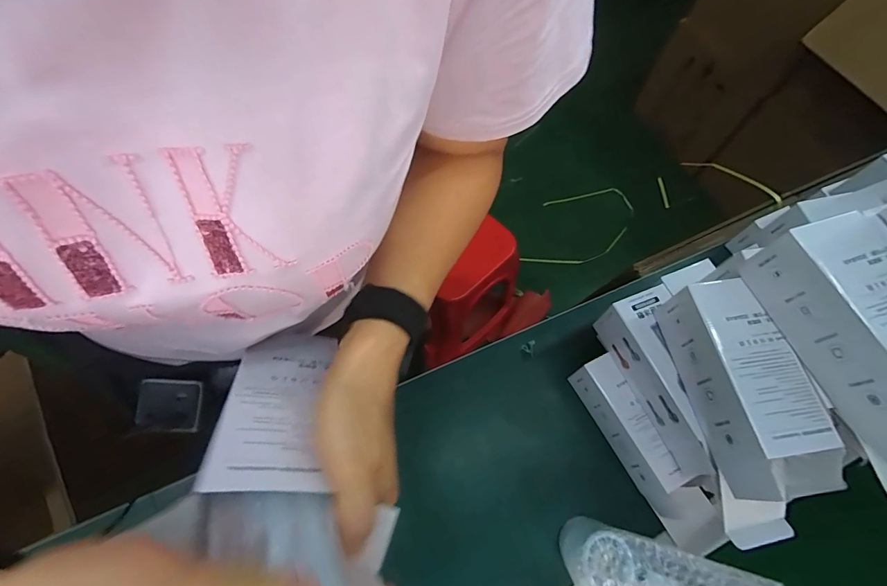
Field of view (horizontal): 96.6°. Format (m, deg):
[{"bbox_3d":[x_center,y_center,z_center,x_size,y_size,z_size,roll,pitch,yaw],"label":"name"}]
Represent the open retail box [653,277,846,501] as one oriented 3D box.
[{"bbox_3d":[0.285,0.084,0.378,0.075,0.071,0.196,-7,66,-5],"label":"open retail box"}]

